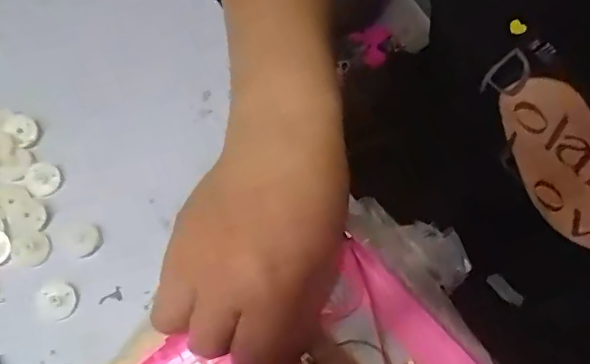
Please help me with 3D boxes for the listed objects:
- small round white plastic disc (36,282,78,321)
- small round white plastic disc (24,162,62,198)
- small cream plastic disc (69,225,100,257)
[{"bbox_3d":[-0.149,0.074,0.349,0.024,0.007,0.022,1,66,-2],"label":"small round white plastic disc"},{"bbox_3d":[-0.171,-0.002,0.380,0.022,0.004,0.025,-26,70,-13],"label":"small round white plastic disc"},{"bbox_3d":[-0.138,0.038,0.368,0.019,0.004,0.020,1,66,-2],"label":"small cream plastic disc"}]

